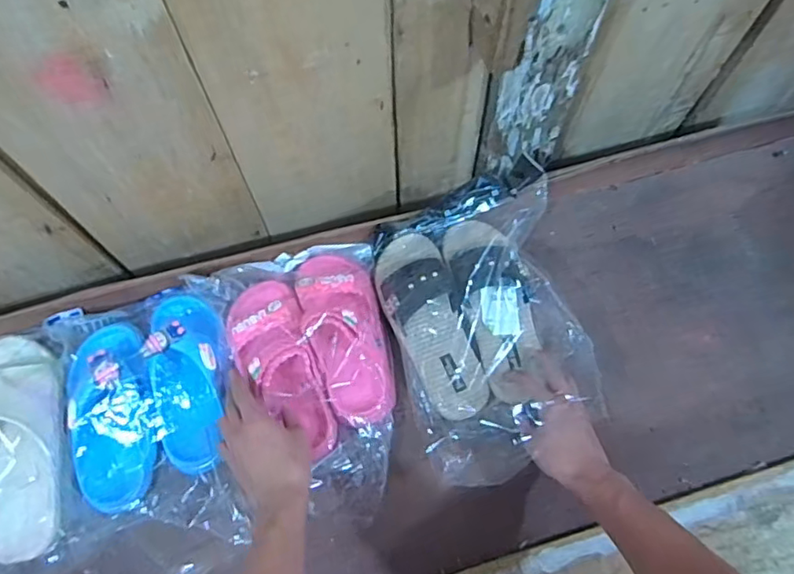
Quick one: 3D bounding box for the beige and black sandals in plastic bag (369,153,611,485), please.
[{"bbox_3d":[0.109,0.036,0.673,0.223,0.072,0.336,-16,69,-7],"label":"beige and black sandals in plastic bag"}]

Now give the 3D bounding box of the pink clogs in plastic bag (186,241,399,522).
[{"bbox_3d":[-0.080,0.093,0.652,0.186,0.083,0.308,-21,70,-9],"label":"pink clogs in plastic bag"}]

